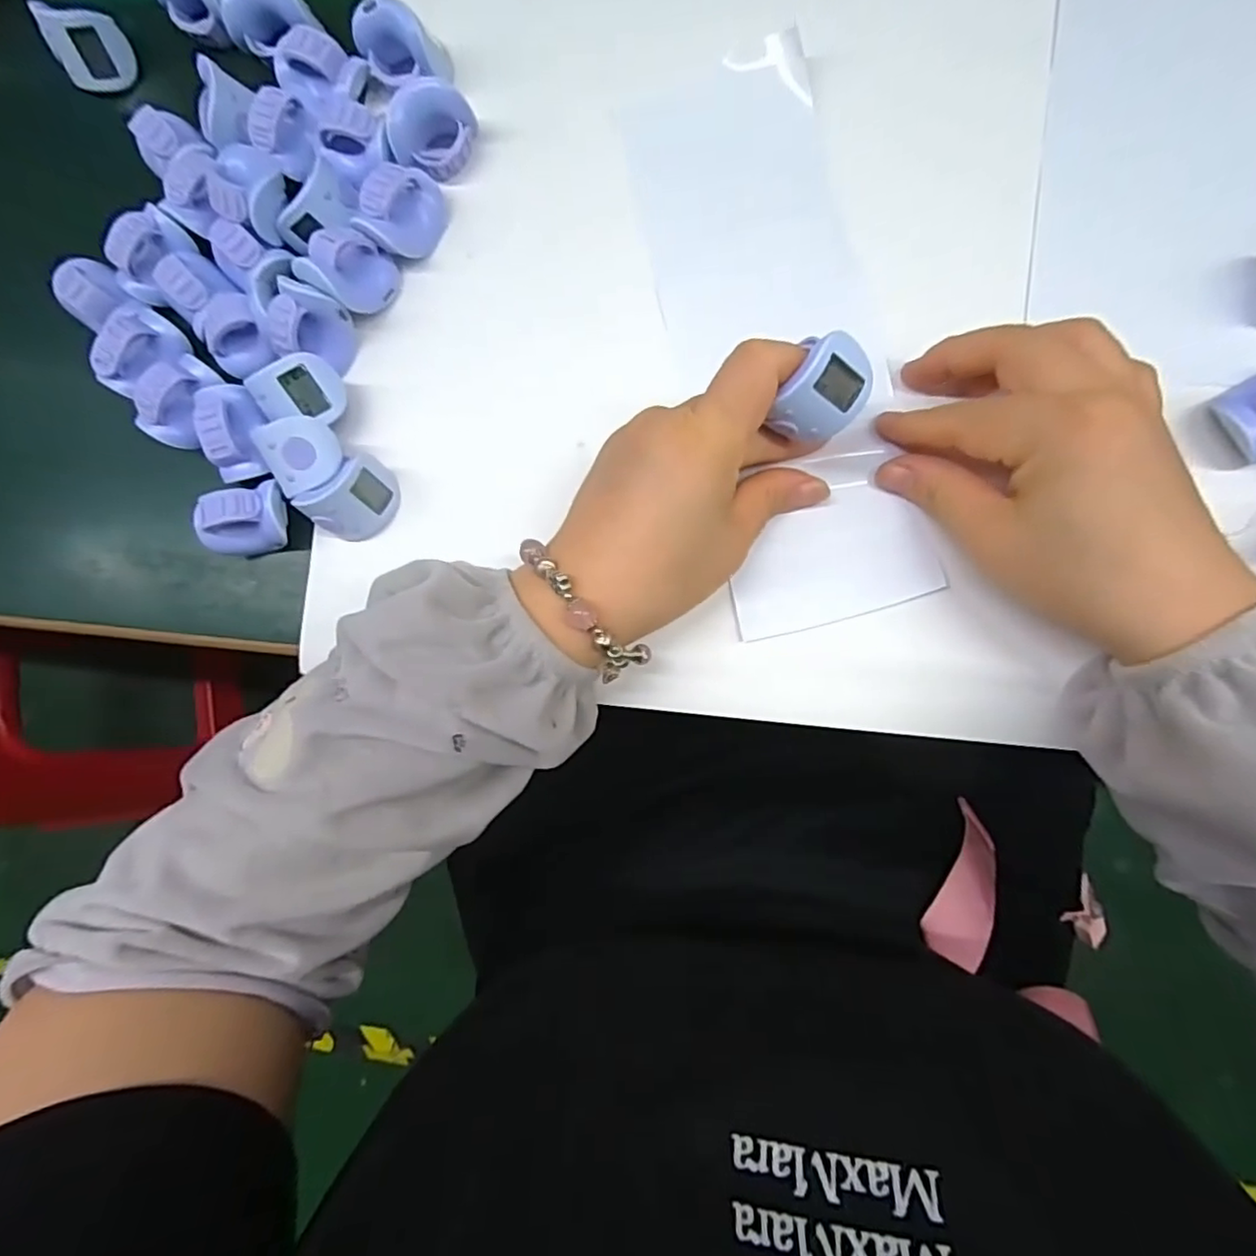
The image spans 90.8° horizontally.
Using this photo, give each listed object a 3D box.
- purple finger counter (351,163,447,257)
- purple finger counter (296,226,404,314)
[{"bbox_3d":[-0.102,-0.190,0.282,0.026,0.025,0.036,19,87,8],"label":"purple finger counter"},{"bbox_3d":[-0.124,-0.160,0.280,0.025,0.030,0.035,43,91,9],"label":"purple finger counter"}]

